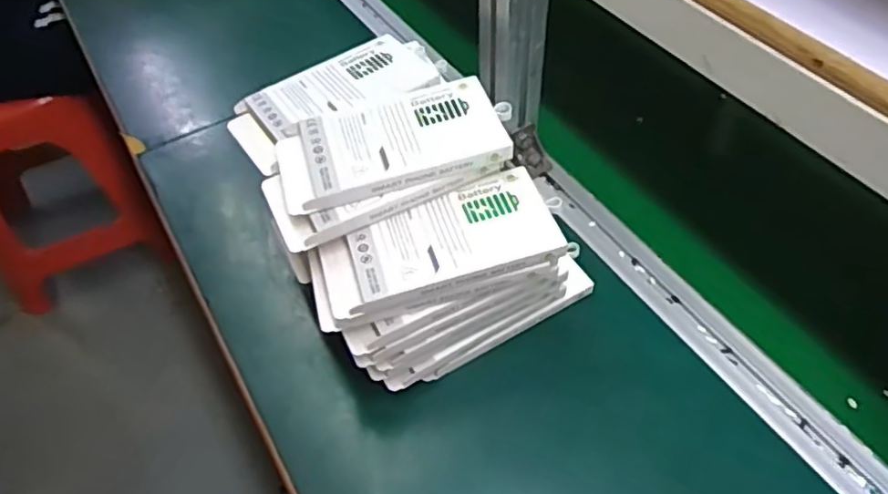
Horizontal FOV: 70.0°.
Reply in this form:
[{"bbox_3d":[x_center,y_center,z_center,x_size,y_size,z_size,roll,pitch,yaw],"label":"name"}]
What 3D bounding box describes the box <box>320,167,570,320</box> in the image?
[{"bbox_3d":[-0.004,-0.004,0.419,0.150,0.016,0.073,-14,53,-8],"label":"box"}]

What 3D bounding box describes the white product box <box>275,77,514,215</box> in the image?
[{"bbox_3d":[-0.038,-0.073,0.440,0.152,0.020,0.081,-14,53,-8],"label":"white product box"}]

